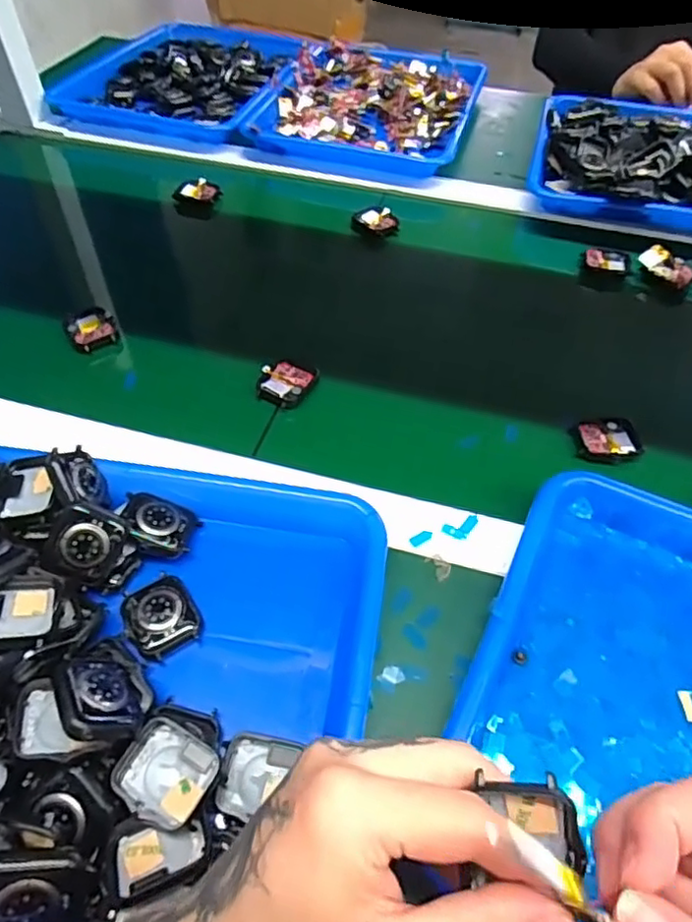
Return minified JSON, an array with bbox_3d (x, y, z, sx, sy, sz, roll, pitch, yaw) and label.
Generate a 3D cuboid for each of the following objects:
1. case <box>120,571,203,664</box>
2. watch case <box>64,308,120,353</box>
[{"bbox_3d":[-0.105,0.086,0.342,0.036,0.005,0.045,-29,60,-21],"label":"case"},{"bbox_3d":[-0.215,-0.111,0.515,0.039,0.012,0.043,-16,57,-14],"label":"watch case"}]

